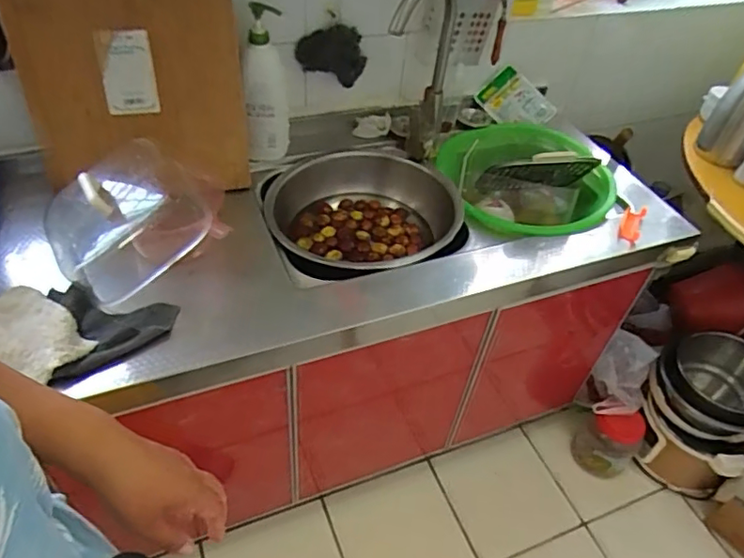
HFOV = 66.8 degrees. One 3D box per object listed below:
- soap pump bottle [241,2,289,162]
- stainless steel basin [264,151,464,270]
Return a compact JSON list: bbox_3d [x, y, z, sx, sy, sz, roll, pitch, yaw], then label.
[{"bbox_3d":[-0.201,-0.361,1.064,0.079,0.271,0.088,-3,47,-9],"label":"soap pump bottle"},{"bbox_3d":[-0.025,-0.120,1.115,0.347,0.105,0.350,3,46,-3],"label":"stainless steel basin"}]

